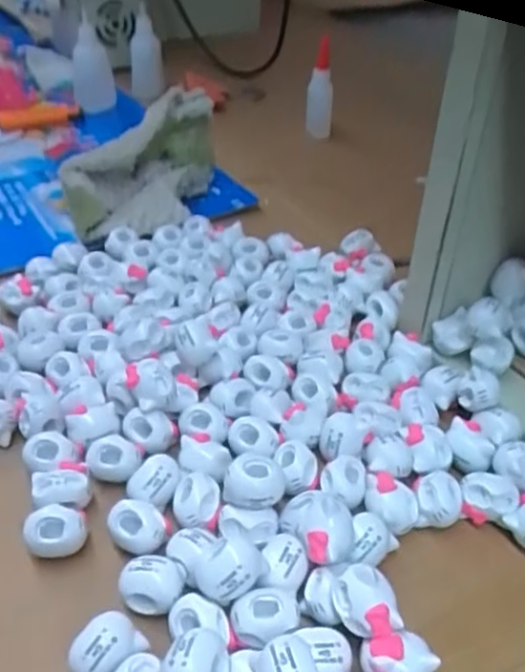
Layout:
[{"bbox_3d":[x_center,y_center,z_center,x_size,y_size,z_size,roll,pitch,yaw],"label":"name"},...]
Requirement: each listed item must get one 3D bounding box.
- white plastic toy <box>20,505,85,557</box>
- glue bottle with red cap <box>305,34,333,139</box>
[{"bbox_3d":[-0.088,0.085,0.279,0.024,0.020,0.017,-9,41,-12],"label":"white plastic toy"},{"bbox_3d":[0.055,-0.240,0.641,0.024,0.096,0.027,6,40,6],"label":"glue bottle with red cap"}]

